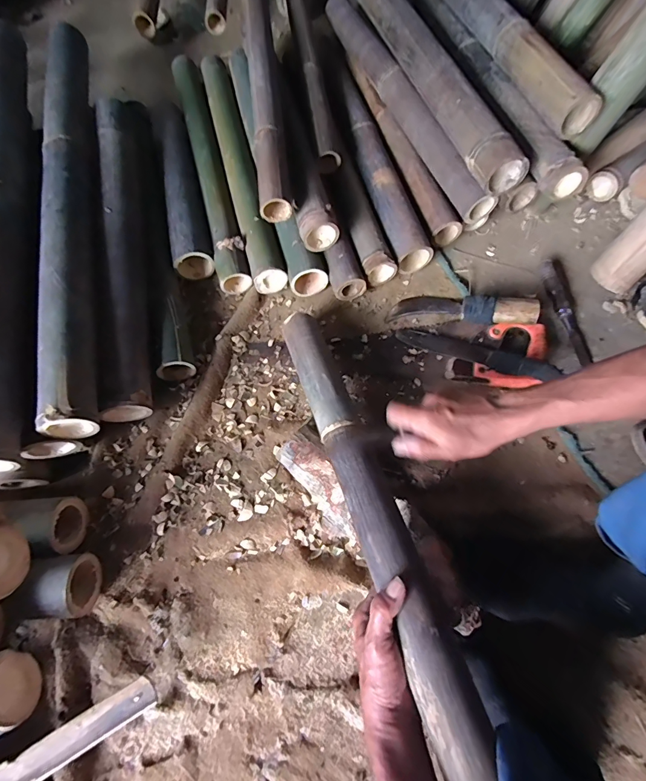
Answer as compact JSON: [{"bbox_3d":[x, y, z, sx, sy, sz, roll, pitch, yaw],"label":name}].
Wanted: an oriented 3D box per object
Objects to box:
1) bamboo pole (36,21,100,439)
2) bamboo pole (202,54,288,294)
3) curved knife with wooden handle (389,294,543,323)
[{"bbox_3d":[-0.425,-0.326,0.655,0.077,0.076,0.826,-13,69,-2],"label":"bamboo pole"},{"bbox_3d":[-0.174,-0.479,0.807,0.064,0.066,0.657,-15,69,-3],"label":"bamboo pole"},{"bbox_3d":[0.233,-0.139,0.659,0.235,0.030,0.057,7,68,27],"label":"curved knife with wooden handle"}]

